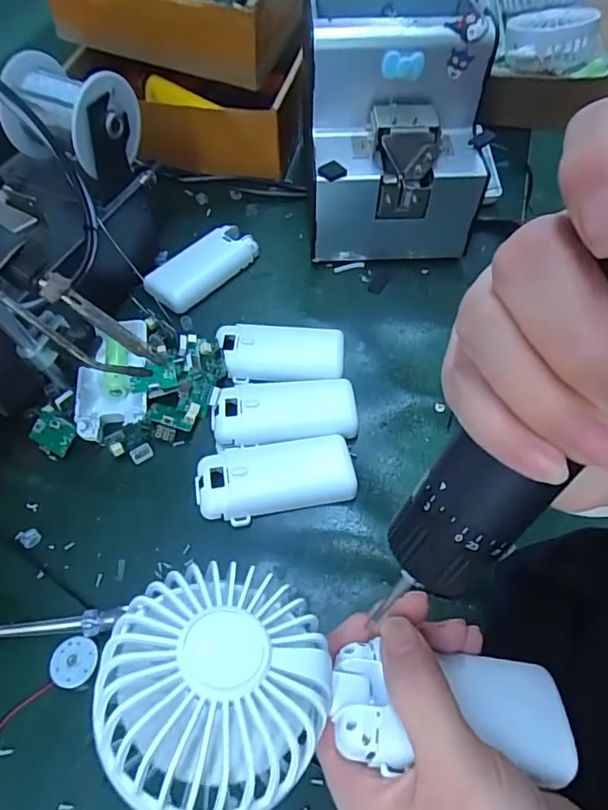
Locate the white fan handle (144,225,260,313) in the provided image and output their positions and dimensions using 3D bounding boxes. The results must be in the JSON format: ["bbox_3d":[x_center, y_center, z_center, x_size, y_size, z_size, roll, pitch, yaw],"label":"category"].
[{"bbox_3d":[-0.081,-0.109,0.422,0.042,0.016,0.093,36,64,20],"label":"white fan handle"}]

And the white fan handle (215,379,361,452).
[{"bbox_3d":[-0.013,0.003,0.353,0.093,0.012,0.046,-6,58,-5],"label":"white fan handle"}]

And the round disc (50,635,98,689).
[{"bbox_3d":[-0.117,0.131,0.272,0.023,0.008,0.023,1,57,-1],"label":"round disc"}]

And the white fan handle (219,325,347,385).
[{"bbox_3d":[-0.016,-0.039,0.380,0.088,0.011,0.043,-2,57,-3],"label":"white fan handle"}]

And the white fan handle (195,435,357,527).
[{"bbox_3d":[-0.017,0.044,0.325,0.094,0.017,0.047,-12,58,-9],"label":"white fan handle"}]

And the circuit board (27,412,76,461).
[{"bbox_3d":[-0.162,0.019,0.342,0.031,0.005,0.025,25,86,14],"label":"circuit board"}]

